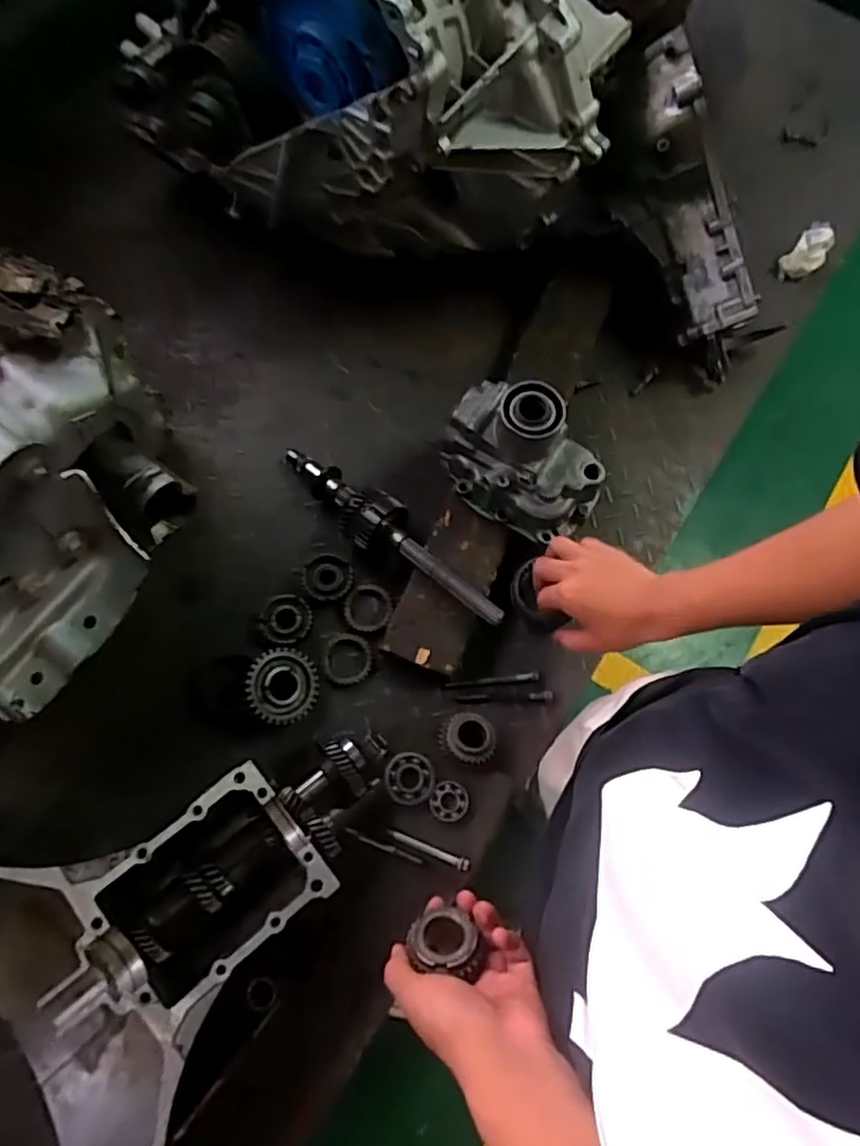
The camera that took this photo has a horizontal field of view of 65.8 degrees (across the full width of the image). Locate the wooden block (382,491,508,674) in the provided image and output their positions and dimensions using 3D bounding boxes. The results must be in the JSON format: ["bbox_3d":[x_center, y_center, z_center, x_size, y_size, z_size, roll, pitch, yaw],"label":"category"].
[{"bbox_3d":[0.021,0.015,0.749,0.087,0.041,0.193,22,72,5],"label":"wooden block"}]

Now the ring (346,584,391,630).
[{"bbox_3d":[-0.070,0.040,0.758,0.054,0.018,0.054,1,72,-2],"label":"ring"}]

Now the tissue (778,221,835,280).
[{"bbox_3d":[0.543,-0.460,0.955,0.051,0.045,0.074,39,74,10],"label":"tissue"}]

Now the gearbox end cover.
[{"bbox_3d":[0.100,-0.123,0.700,0.168,0.122,0.099,30,73,7],"label":"gearbox end cover"}]

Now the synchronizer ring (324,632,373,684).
[{"bbox_3d":[-0.090,0.094,0.732,0.051,0.007,0.056,1,72,-2],"label":"synchronizer ring"}]

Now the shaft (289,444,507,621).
[{"bbox_3d":[-0.049,-0.050,0.750,0.324,0.066,0.065,34,74,9],"label":"shaft"}]

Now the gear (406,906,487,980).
[{"bbox_3d":[0.010,0.282,0.501,0.051,0.028,0.045,25,39,37],"label":"gear"}]

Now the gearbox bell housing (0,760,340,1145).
[{"bbox_3d":[-0.236,0.321,0.571,0.300,0.113,0.270,-37,77,-13],"label":"gearbox bell housing"}]

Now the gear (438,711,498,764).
[{"bbox_3d":[0.039,0.172,0.699,0.057,0.038,0.048,29,73,7],"label":"gear"}]

